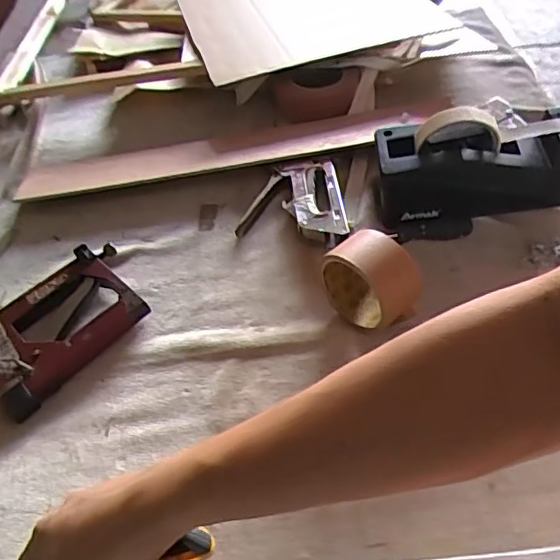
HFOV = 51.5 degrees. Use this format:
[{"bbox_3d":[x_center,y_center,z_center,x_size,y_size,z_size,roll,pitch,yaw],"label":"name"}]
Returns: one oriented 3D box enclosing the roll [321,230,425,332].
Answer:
[{"bbox_3d":[0.086,-0.002,0.560,0.094,0.077,0.052,31,59,29],"label":"roll"}]

